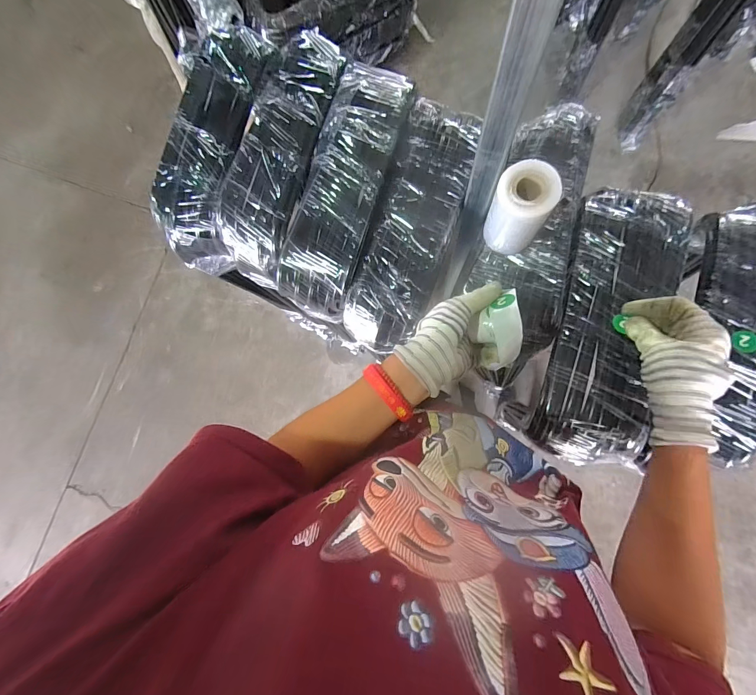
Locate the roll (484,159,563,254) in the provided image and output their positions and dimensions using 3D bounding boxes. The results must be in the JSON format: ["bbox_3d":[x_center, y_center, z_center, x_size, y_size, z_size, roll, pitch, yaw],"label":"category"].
[{"bbox_3d":[0.157,-0.151,0.393,0.060,0.106,0.057,-1,84,6],"label":"roll"}]

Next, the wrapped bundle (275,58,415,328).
[{"bbox_3d":[-0.046,-0.217,0.490,0.115,0.080,0.345,17,85,9],"label":"wrapped bundle"}]

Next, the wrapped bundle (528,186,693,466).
[{"bbox_3d":[0.280,-0.026,0.430,0.113,0.076,0.344,13,90,7],"label":"wrapped bundle"}]

